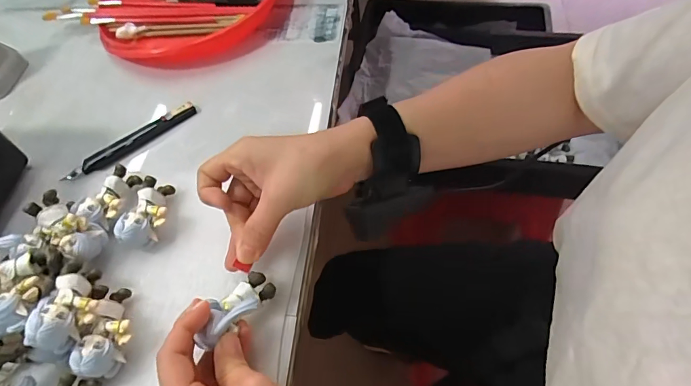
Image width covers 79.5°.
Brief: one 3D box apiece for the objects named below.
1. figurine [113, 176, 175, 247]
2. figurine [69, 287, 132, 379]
[{"bbox_3d":[-0.164,0.015,0.351,0.030,0.027,0.062,0,56,5],"label":"figurine"},{"bbox_3d":[-0.167,0.098,0.298,0.026,0.029,0.062,-2,56,4],"label":"figurine"}]

